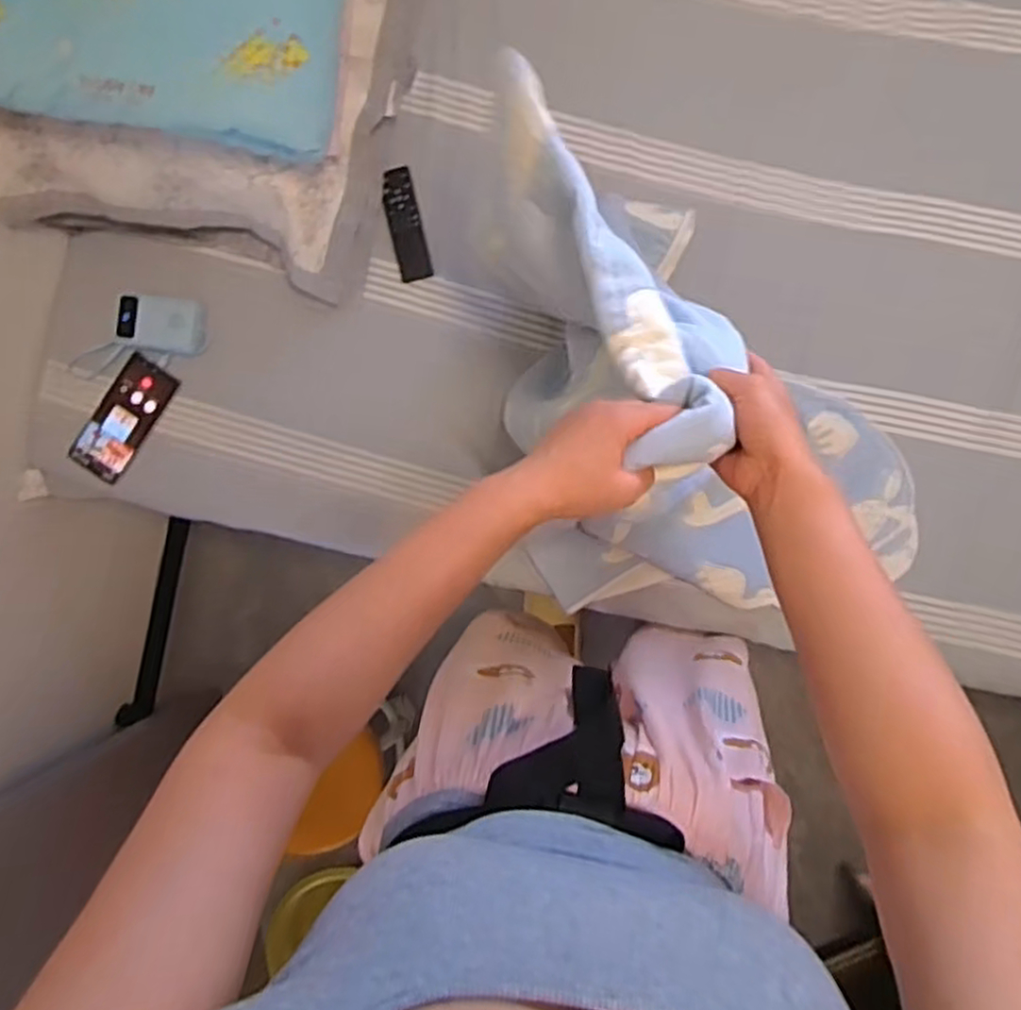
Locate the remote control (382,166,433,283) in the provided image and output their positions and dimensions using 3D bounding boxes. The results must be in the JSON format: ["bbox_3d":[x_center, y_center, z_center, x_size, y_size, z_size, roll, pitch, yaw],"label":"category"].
[{"bbox_3d":[-0.135,-0.363,0.976,0.042,0.012,0.145,-12,91,4],"label":"remote control"}]

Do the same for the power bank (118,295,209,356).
[{"bbox_3d":[-0.453,-0.234,0.972,0.107,0.023,0.066,5,92,3],"label":"power bank"}]

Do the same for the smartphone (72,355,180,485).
[{"bbox_3d":[-0.506,-0.114,0.990,0.068,0.011,0.164,32,86,-11],"label":"smartphone"}]

